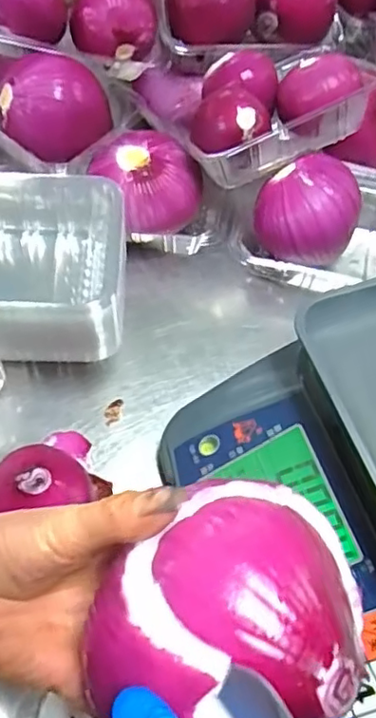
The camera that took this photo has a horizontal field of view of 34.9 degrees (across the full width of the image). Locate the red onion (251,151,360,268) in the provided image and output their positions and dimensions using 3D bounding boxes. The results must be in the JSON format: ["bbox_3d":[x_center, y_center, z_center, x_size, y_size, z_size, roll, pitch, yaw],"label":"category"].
[{"bbox_3d":[0.106,-0.132,0.518,0.081,0.069,0.074,1,61,-2],"label":"red onion"}]

